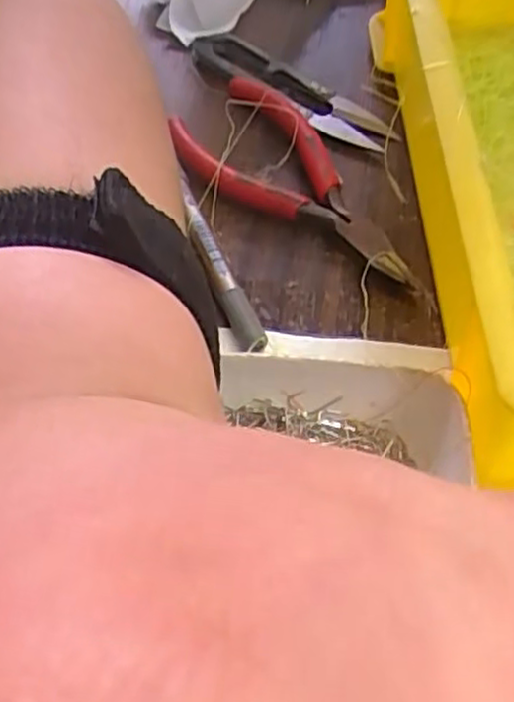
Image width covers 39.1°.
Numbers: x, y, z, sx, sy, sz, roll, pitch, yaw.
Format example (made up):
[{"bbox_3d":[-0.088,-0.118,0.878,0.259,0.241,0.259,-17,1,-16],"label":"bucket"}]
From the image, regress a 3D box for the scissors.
[{"bbox_3d":[0.014,-0.115,0.313,0.100,0.013,0.025,32,67,20],"label":"scissors"}]

